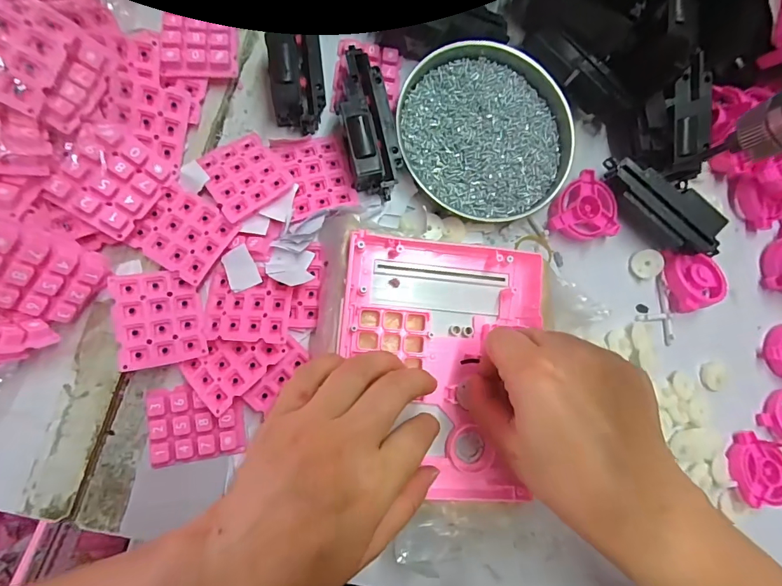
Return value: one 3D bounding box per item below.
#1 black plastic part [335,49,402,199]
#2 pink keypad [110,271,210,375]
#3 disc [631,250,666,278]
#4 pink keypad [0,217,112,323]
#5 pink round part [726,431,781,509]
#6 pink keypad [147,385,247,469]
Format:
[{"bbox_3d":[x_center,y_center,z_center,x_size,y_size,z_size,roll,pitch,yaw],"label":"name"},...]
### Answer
[{"bbox_3d":[-0.017,-0.118,0.286,0.036,0.029,0.099,-15,87,-10],"label":"black plastic part"},{"bbox_3d":[-0.147,0.016,0.260,0.049,0.008,0.058,-8,86,-9],"label":"pink keypad"},{"bbox_3d":[0.209,-0.024,0.330,0.019,0.010,0.022,-7,89,-8],"label":"disc"},{"bbox_3d":[-0.198,-0.010,0.226,0.012,0.060,0.046,34,92,39],"label":"pink keypad"},{"bbox_3d":[0.298,0.144,0.324,0.054,0.018,0.050,1,85,-9],"label":"pink round part"},{"bbox_3d":[-0.128,0.086,0.268,0.058,0.008,0.048,-7,86,-9],"label":"pink keypad"}]

